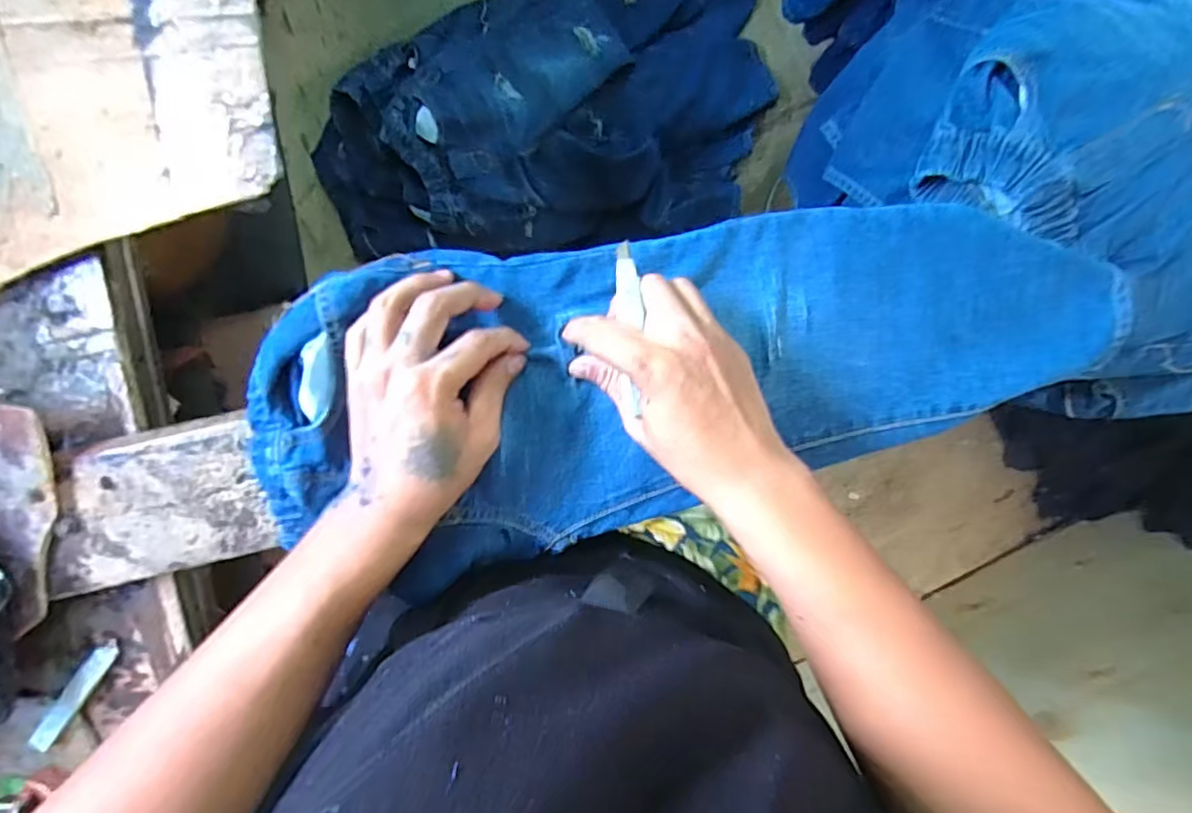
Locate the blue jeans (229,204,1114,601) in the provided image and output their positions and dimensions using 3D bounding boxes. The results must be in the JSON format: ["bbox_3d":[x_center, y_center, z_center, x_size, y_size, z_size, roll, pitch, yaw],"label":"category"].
[{"bbox_3d":[0.077,-0.027,0.409,0.591,0.031,0.205,-12,95,-5],"label":"blue jeans"}]

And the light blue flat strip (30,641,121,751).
[{"bbox_3d":[-0.375,0.208,0.429,0.016,0.010,0.087,35,92,-5],"label":"light blue flat strip"}]

